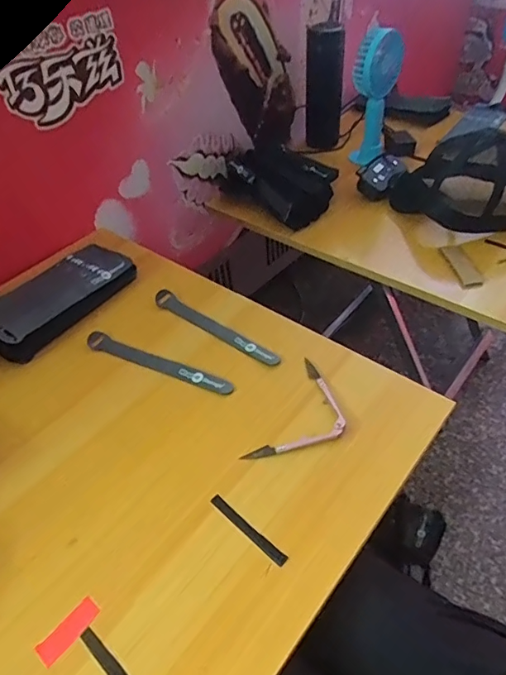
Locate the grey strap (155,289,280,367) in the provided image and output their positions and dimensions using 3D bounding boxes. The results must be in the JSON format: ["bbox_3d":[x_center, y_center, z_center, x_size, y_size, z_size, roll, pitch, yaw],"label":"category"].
[{"bbox_3d":[-0.049,-0.013,0.580,0.194,0.008,0.024,30,56,30],"label":"grey strap"}]

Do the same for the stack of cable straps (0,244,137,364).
[{"bbox_3d":[-0.251,-0.056,0.614,0.098,0.041,0.202,24,54,26],"label":"stack of cable straps"}]

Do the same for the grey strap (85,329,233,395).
[{"bbox_3d":[-0.112,0.030,0.548,0.193,0.006,0.023,19,59,22],"label":"grey strap"}]

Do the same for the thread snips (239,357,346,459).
[{"bbox_3d":[0.055,0.080,0.480,0.073,0.011,0.135,22,53,25],"label":"thread snips"}]

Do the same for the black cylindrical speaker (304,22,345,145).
[{"bbox_3d":[0.133,-0.463,0.899,0.065,0.210,0.042,-6,46,0],"label":"black cylindrical speaker"}]

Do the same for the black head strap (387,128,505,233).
[{"bbox_3d":[0.350,-0.243,0.724,0.237,0.114,0.174,27,55,28],"label":"black head strap"}]

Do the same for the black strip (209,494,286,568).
[{"bbox_3d":[-0.005,0.163,0.410,0.083,0.004,0.010,32,57,31],"label":"black strip"}]

